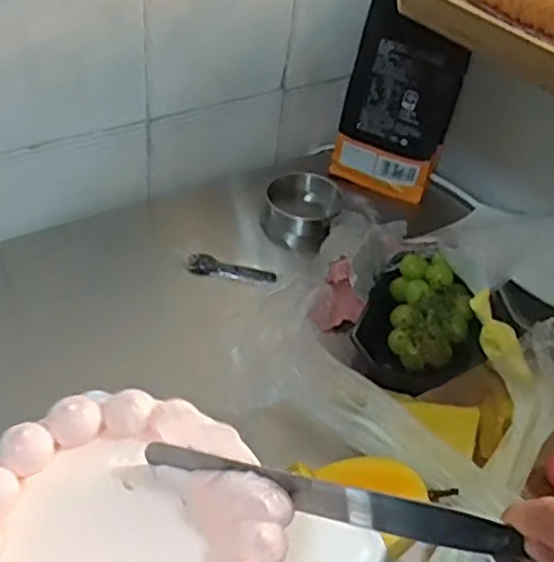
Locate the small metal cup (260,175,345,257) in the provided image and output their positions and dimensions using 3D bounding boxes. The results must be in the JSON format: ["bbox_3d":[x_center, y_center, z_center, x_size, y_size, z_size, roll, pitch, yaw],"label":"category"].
[{"bbox_3d":[0.031,-0.085,0.916,0.098,0.073,0.087,8,42,0],"label":"small metal cup"}]

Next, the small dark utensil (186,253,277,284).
[{"bbox_3d":[-0.054,-0.013,0.817,0.103,0.018,0.025,13,42,6],"label":"small dark utensil"}]

